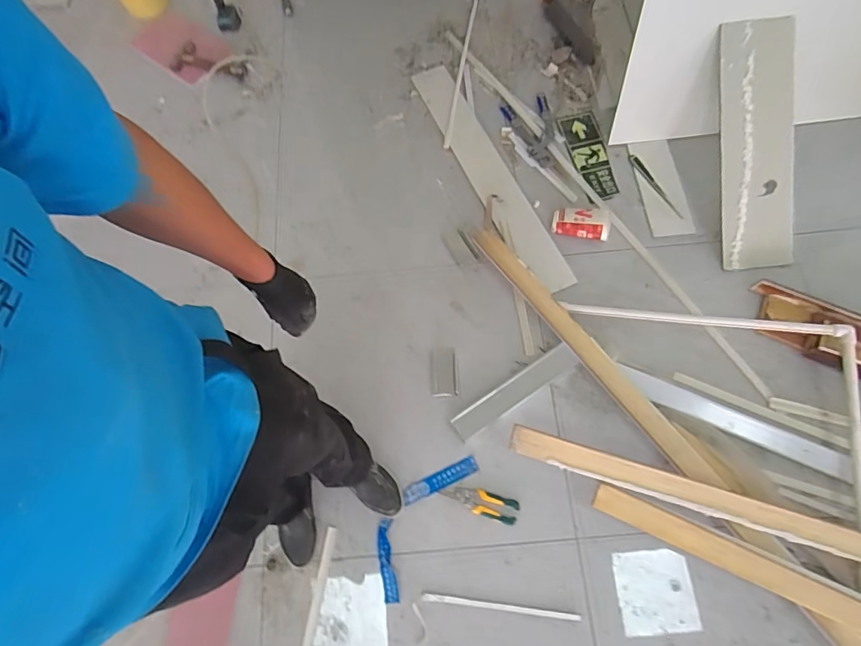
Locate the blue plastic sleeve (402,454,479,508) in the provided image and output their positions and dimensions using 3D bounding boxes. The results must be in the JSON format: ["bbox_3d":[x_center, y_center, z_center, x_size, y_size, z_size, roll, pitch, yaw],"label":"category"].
[{"bbox_3d":[0.023,0.373,1.109,0.187,0.010,0.042,-23,71,-6],"label":"blue plastic sleeve"}]

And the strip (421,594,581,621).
[{"bbox_3d":[0.147,0.608,1.004,0.330,0.005,0.014,2,66,10],"label":"strip"}]

